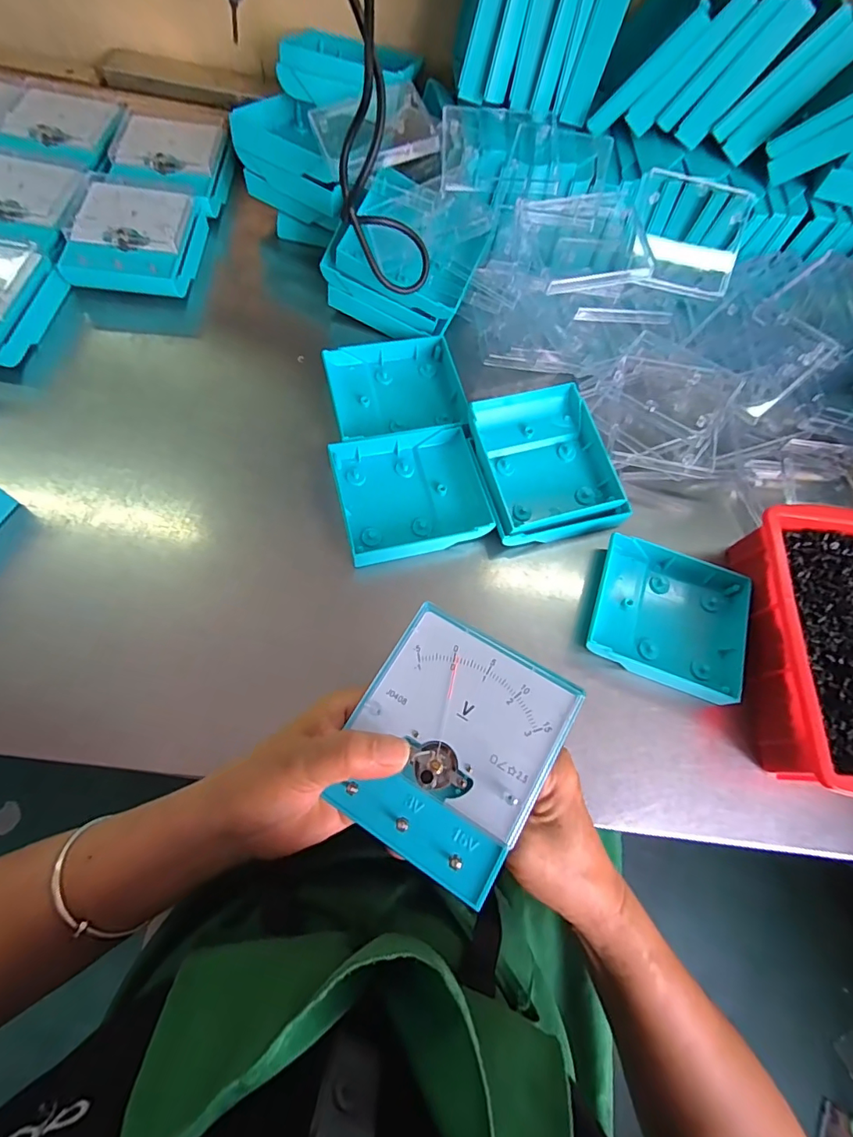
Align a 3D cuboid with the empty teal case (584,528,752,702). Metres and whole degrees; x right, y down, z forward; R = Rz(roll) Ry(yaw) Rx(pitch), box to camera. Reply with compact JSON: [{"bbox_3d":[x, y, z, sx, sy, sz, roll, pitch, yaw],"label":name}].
[{"bbox_3d":[0.192,0.036,0.382,0.117,0.029,0.108,21,68,3],"label":"empty teal case"}]

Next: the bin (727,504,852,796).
[{"bbox_3d":[0.317,0.060,0.360,0.136,0.060,0.205,7,70,-2],"label":"bin"}]

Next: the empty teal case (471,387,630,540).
[{"bbox_3d":[0.097,-0.093,0.406,0.105,0.027,0.116,-16,71,-12],"label":"empty teal case"}]

